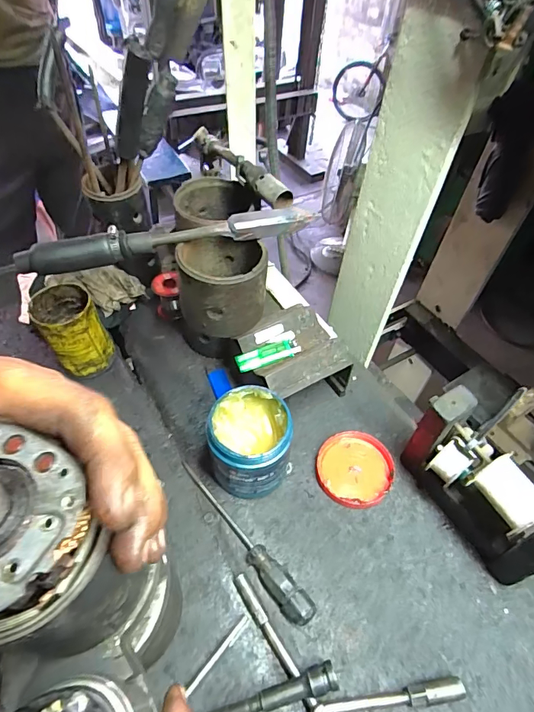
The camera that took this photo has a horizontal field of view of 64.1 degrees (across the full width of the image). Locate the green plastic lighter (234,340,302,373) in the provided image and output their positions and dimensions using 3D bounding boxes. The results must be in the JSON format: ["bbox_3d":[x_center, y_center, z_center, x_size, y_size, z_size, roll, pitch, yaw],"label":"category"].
[{"bbox_3d":[0.001,-0.001,0.519,0.079,0.013,0.024,-15,53,-16],"label":"green plastic lighter"}]

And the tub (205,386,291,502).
[{"bbox_3d":[-0.020,0.100,0.476,0.085,0.104,0.083,2,51,-3],"label":"tub"}]

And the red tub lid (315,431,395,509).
[{"bbox_3d":[0.105,0.136,0.514,0.087,0.015,0.096,38,58,24],"label":"red tub lid"}]

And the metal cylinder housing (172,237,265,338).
[{"bbox_3d":[-0.045,-0.078,0.435,0.086,0.075,0.089,-4,51,-8],"label":"metal cylinder housing"}]

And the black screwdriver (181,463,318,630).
[{"bbox_3d":[-0.029,0.191,0.450,0.026,0.026,0.205,-34,61,-28],"label":"black screwdriver"}]

